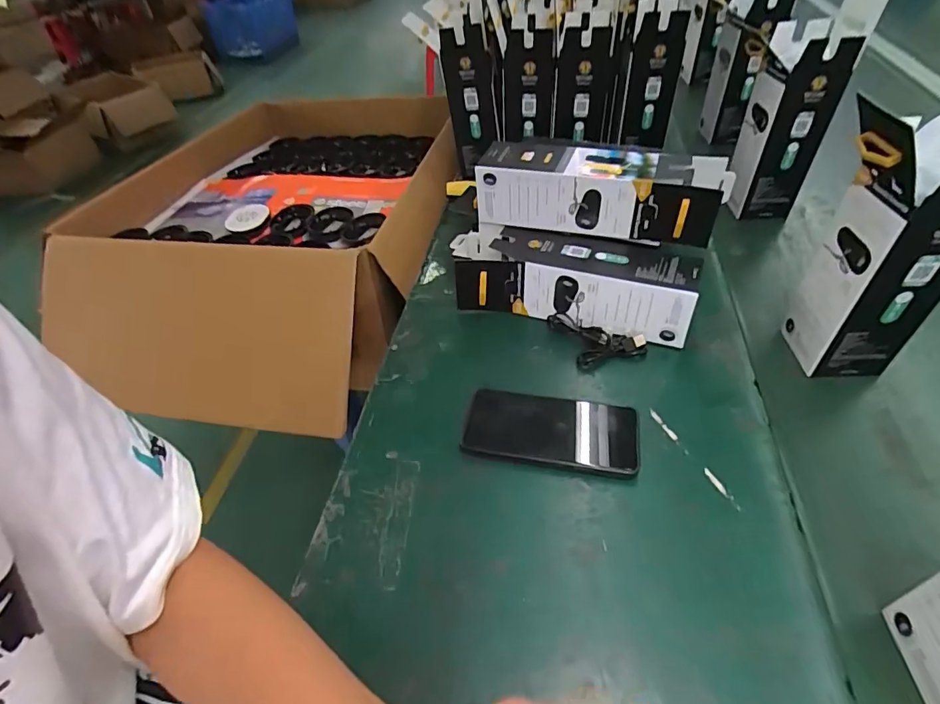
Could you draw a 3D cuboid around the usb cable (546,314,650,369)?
[{"bbox_3d":[0.143,-0.023,0.560,0.078,0.015,0.085,-18,46,-10],"label":"usb cable"}]

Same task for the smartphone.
[{"bbox_3d":[0.077,0.075,0.472,0.162,0.018,0.076,6,47,13],"label":"smartphone"}]

